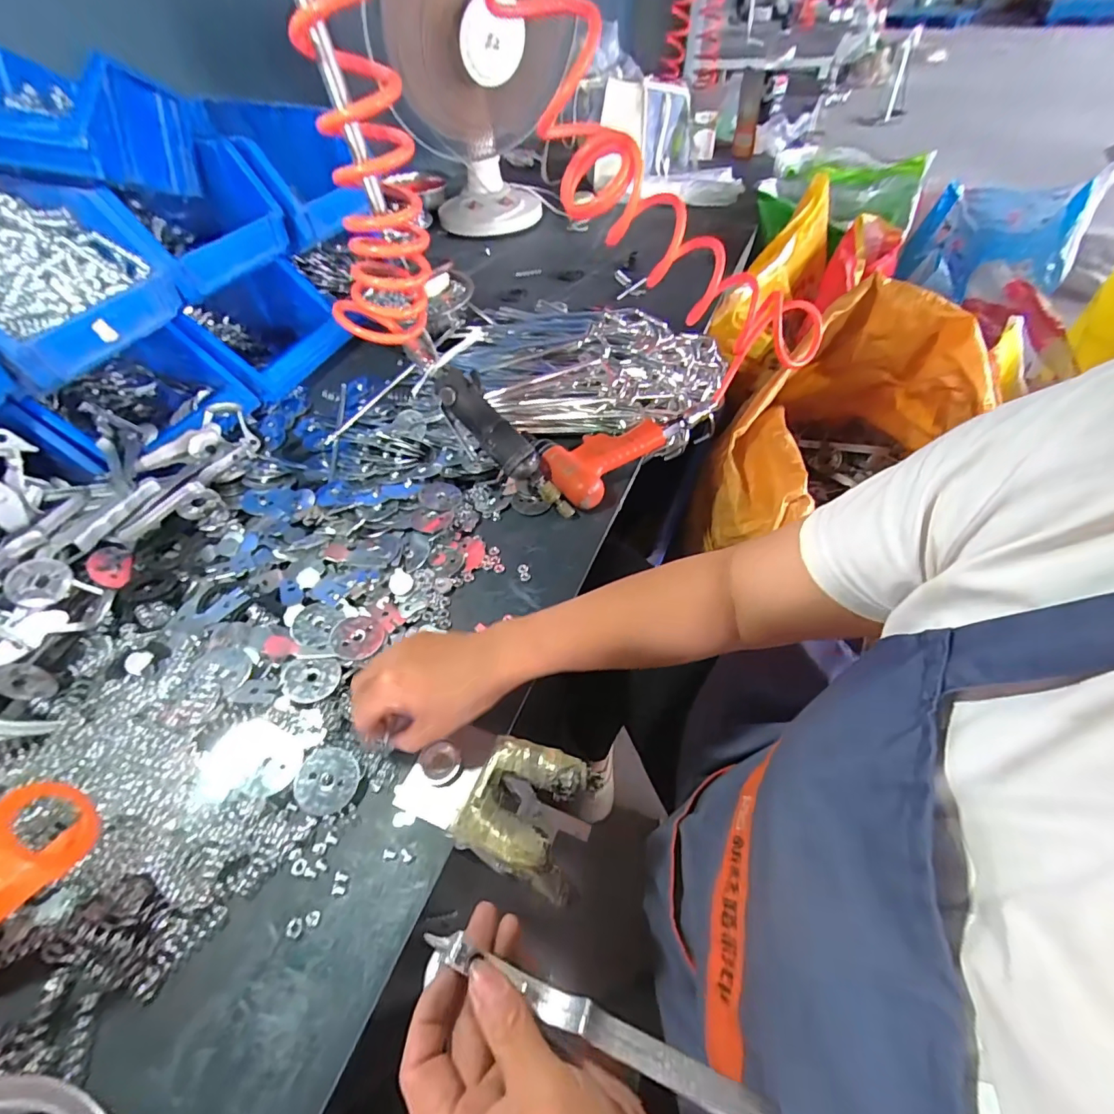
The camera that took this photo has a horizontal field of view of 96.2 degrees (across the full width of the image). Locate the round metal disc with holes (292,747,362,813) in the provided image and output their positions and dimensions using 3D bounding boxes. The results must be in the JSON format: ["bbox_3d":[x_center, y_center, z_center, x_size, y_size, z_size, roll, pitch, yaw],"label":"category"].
[{"bbox_3d":[-0.175,0.170,0.381,0.046,0.004,0.045,2,63,-4],"label":"round metal disc with holes"}]

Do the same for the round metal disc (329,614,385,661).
[{"bbox_3d":[-0.182,0.073,0.455,0.046,0.004,0.043,5,52,-7],"label":"round metal disc"}]

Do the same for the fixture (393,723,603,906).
[{"bbox_3d":[-0.047,0.171,0.364,0.140,0.032,0.083,16,53,16],"label":"fixture"}]

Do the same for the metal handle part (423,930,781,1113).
[{"bbox_3d":[0.021,0.219,0.232,0.162,0.017,0.013,19,54,13],"label":"metal handle part"}]

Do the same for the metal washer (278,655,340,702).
[{"bbox_3d":[-0.214,0.105,0.431,0.047,0.010,0.039,5,51,7],"label":"metal washer"}]

